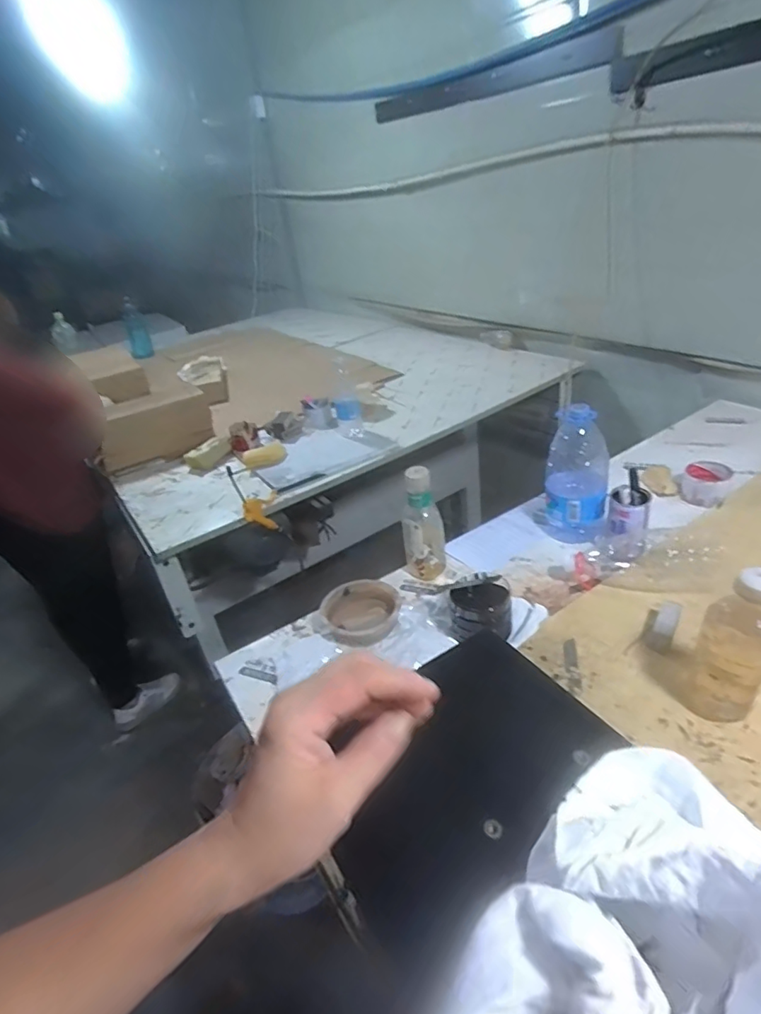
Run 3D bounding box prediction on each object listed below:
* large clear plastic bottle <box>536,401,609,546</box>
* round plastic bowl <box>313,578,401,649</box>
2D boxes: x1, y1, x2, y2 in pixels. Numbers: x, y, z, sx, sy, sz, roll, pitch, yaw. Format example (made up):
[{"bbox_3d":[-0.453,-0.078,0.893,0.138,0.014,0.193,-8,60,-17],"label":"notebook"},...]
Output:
[{"bbox_3d":[0.347,-0.067,0.985,0.109,0.221,0.101,1,33,12],"label":"large clear plastic bottle"},{"bbox_3d":[-0.039,0.169,0.900,0.129,0.034,0.125,-5,32,3],"label":"round plastic bowl"}]

